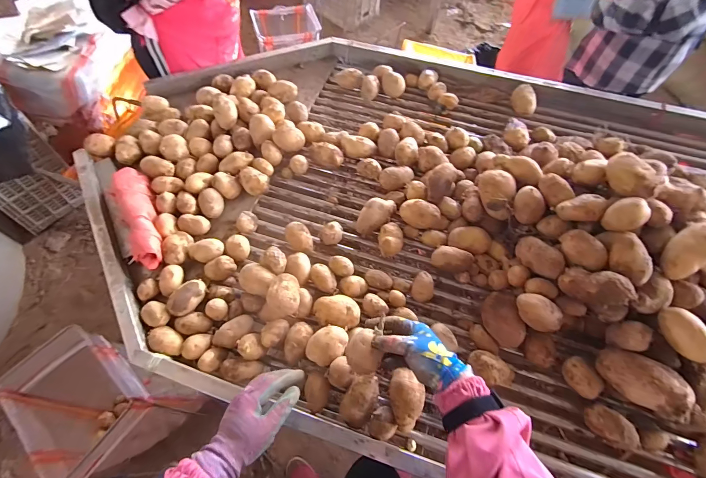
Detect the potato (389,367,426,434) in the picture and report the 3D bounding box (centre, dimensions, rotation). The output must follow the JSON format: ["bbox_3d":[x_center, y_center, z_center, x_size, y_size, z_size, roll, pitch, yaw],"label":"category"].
[{"bbox_3d":[0.087,0.267,0.563,0.057,0.064,0.088,17,62,5],"label":"potato"}]

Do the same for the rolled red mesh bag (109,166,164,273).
[{"bbox_3d":[-0.467,-0.065,0.728,0.071,0.057,0.290,-27,67,-17],"label":"rolled red mesh bag"}]

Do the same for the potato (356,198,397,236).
[{"bbox_3d":[0.051,-0.050,0.756,0.067,0.050,0.092,22,62,8],"label":"potato"}]

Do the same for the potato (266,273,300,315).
[{"bbox_3d":[-0.129,0.106,0.630,0.058,0.051,0.075,-5,62,-7],"label":"potato"}]

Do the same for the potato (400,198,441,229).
[{"bbox_3d":[0.144,-0.051,0.735,0.084,0.052,0.051,28,63,11],"label":"potato"}]

